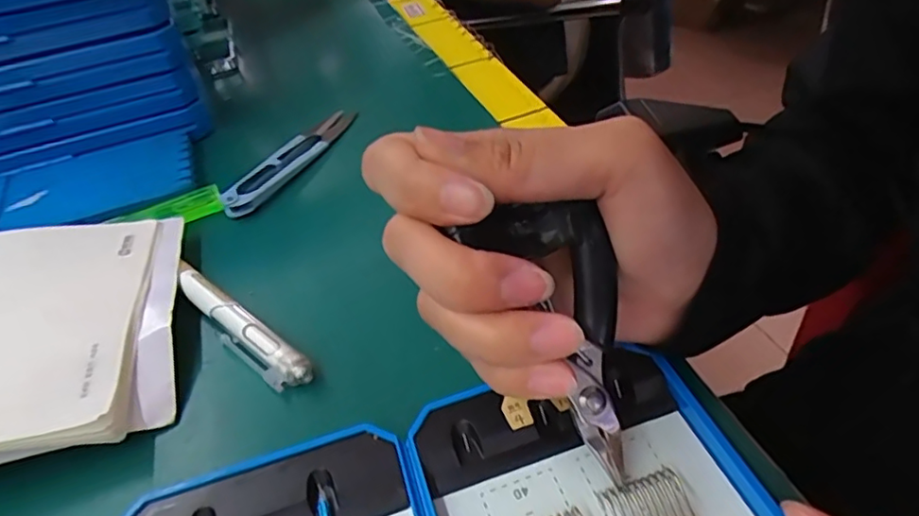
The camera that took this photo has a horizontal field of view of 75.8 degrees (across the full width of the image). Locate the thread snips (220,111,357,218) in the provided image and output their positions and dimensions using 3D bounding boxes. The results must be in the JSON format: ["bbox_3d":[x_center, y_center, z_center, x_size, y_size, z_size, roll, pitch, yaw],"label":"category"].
[{"bbox_3d":[-0.095,-0.055,0.339,0.021,0.014,0.102,17,45,25],"label":"thread snips"}]

